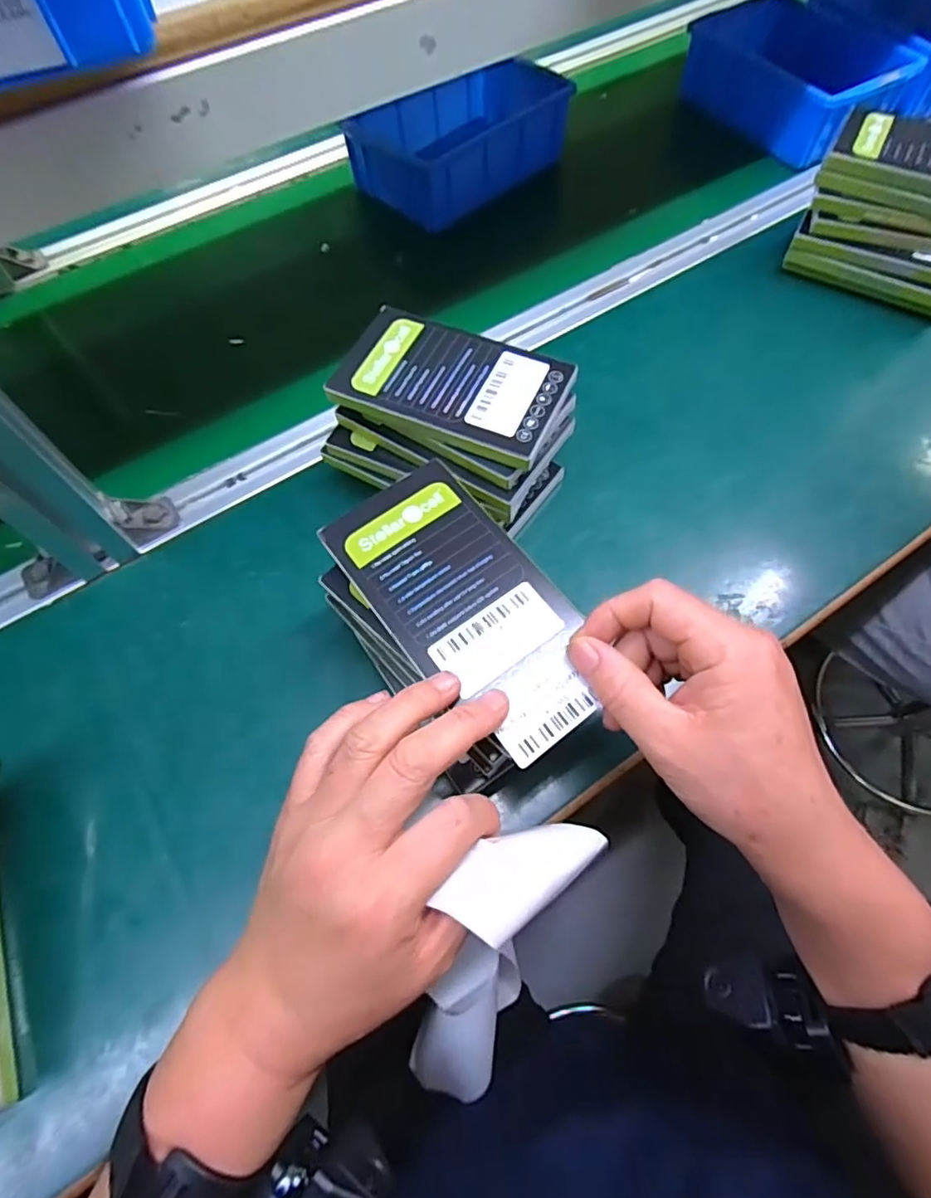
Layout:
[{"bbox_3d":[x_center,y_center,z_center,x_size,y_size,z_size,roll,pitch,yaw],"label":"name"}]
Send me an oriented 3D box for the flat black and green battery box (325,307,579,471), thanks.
[{"bbox_3d":[-0.010,-0.128,0.344,0.132,0.011,0.081,22,66,13],"label":"flat black and green battery box"}]

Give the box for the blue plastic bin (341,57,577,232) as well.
[{"bbox_3d":[-0.007,-0.452,0.559,0.201,0.057,0.130,-36,68,-15],"label":"blue plastic bin"}]

